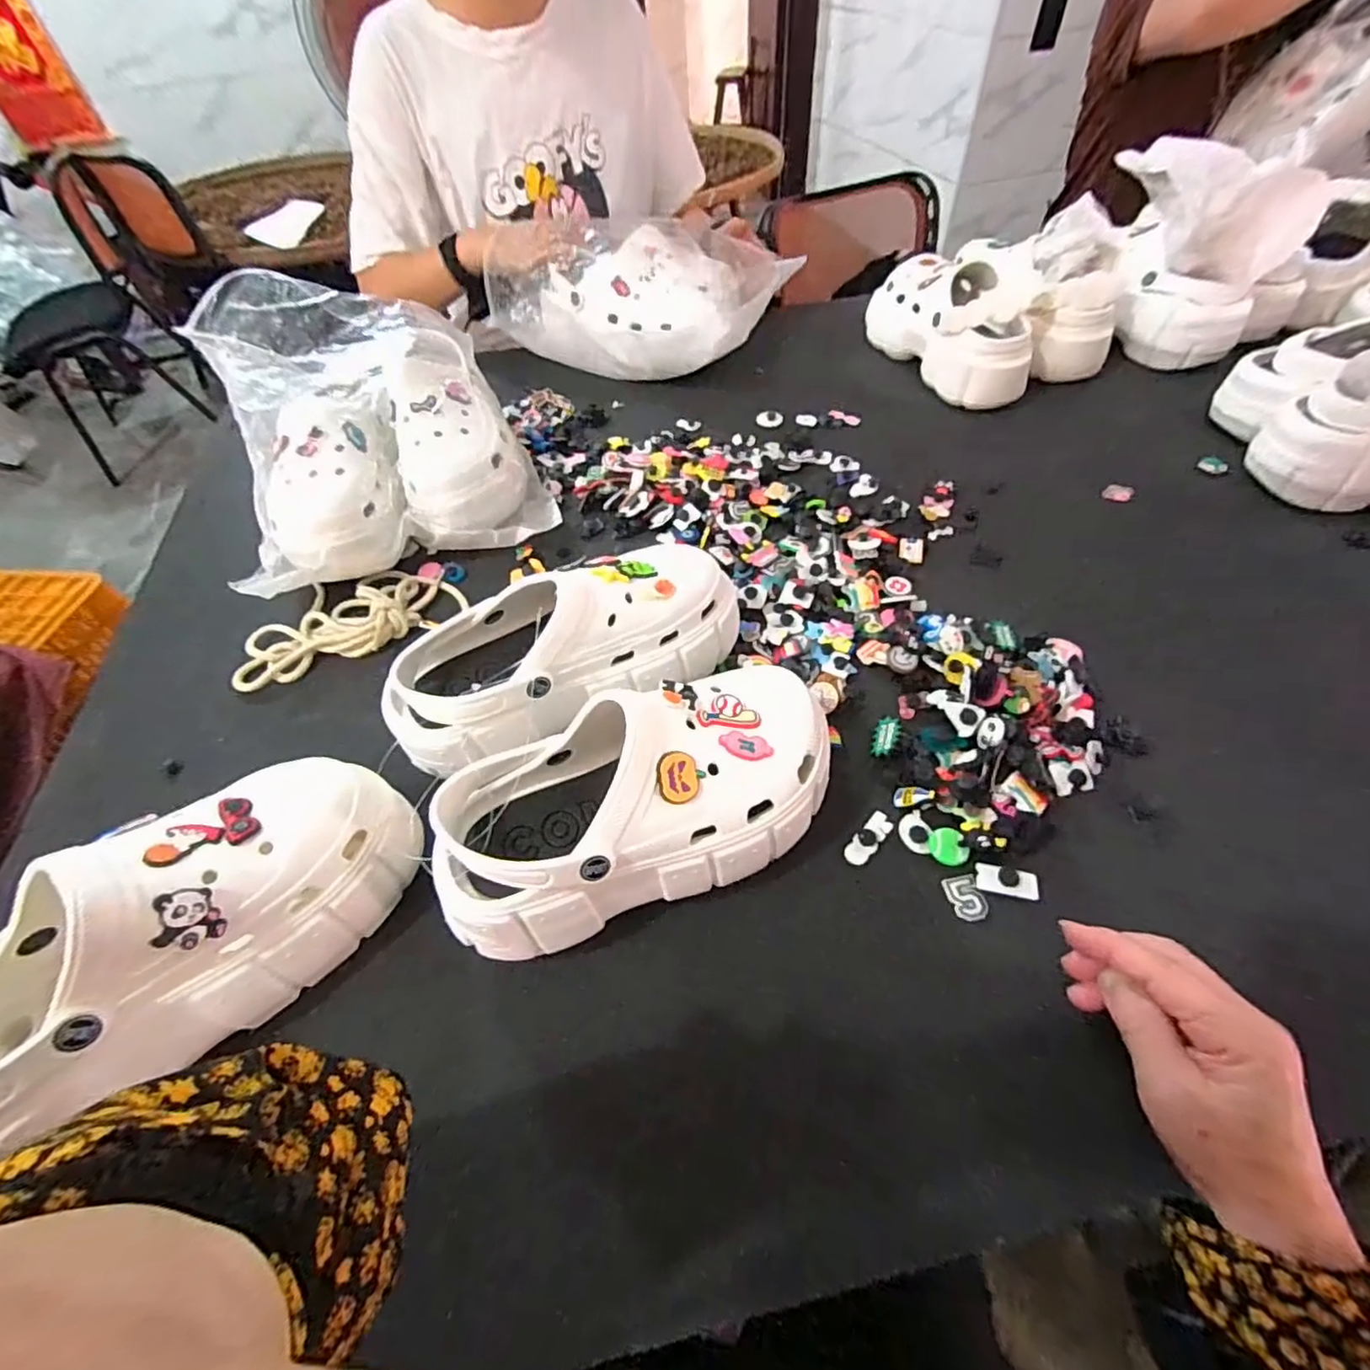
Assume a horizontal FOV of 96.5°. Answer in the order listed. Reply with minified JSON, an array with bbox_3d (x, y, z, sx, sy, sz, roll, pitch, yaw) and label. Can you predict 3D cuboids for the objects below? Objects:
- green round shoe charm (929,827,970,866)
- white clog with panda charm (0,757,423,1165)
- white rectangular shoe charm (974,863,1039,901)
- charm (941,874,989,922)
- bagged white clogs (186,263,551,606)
[{"bbox_3d":[0.163,0.101,0.380,0.020,0.005,0.024,-18,54,-10],"label":"green round shoe charm"},{"bbox_3d":[-0.266,0.135,0.319,0.096,0.118,0.245,31,60,24],"label":"white clog with panda charm"},{"bbox_3d":[0.194,0.116,0.365,0.035,0.008,0.017,9,54,11],"label":"white rectangular shoe charm"},{"bbox_3d":[0.169,0.128,0.367,0.021,0.004,0.026,-15,53,-8],"label":"charm"},{"bbox_3d":[-0.295,-0.245,0.585,0.255,0.159,0.288,-22,54,-12],"label":"bagged white clogs"}]

